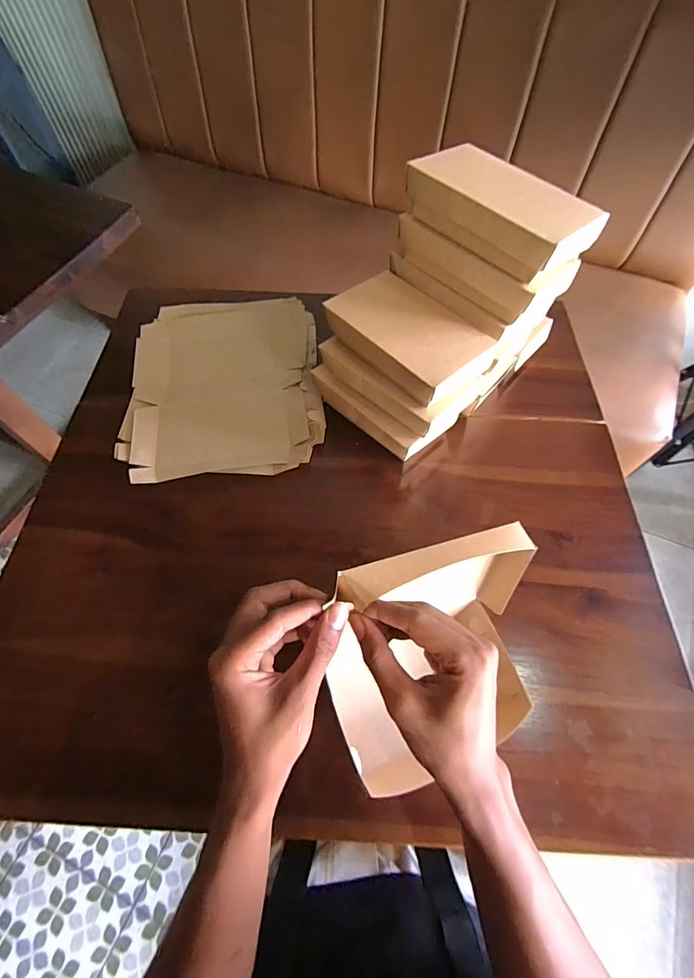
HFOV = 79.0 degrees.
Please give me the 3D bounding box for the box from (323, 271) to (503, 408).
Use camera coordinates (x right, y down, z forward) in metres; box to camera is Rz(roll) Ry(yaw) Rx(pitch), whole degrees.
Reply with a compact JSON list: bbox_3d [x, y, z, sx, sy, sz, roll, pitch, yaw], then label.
[{"bbox_3d":[0.071,-0.184,0.503,0.182,0.033,0.127,39,69,19],"label":"box"}]

